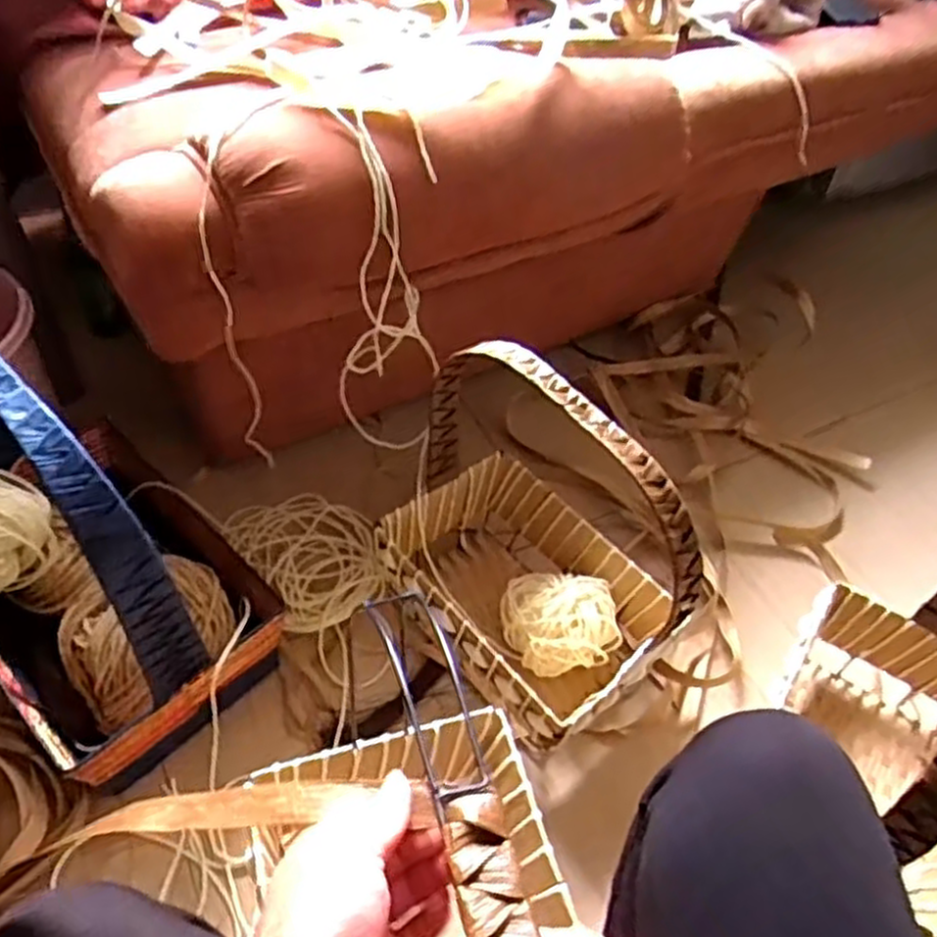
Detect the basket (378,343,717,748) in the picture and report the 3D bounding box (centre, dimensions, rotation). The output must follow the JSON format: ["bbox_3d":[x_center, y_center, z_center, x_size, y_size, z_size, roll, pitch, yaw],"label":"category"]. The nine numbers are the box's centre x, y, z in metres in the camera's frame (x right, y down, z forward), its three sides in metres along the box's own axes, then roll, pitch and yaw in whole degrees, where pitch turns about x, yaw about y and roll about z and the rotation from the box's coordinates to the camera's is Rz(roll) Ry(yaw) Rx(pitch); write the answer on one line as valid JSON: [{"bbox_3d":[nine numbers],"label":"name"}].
[{"bbox_3d":[0.077,0.085,0.904,0.227,0.420,0.358,-32,57,-29],"label":"basket"}]

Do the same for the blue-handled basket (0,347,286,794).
[{"bbox_3d":[-0.439,0.047,0.844,0.442,0.453,0.268,36,55,25],"label":"blue-handled basket"}]

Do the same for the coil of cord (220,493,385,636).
[{"bbox_3d":[-0.224,0.110,1.120,0.177,0.030,0.263,-27,55,-26],"label":"coil of cord"}]

